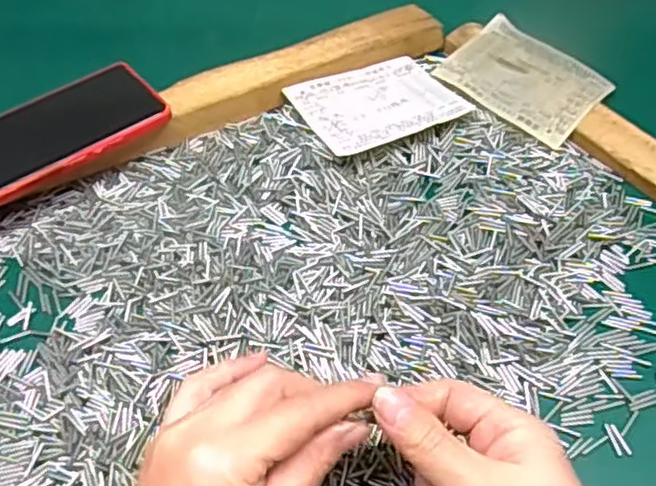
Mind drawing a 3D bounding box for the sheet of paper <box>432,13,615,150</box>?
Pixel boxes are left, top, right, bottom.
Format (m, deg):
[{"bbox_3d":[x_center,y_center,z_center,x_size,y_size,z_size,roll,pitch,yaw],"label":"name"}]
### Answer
[{"bbox_3d":[0.149,-0.123,0.520,0.108,0.014,0.087,36,62,22],"label":"sheet of paper"}]

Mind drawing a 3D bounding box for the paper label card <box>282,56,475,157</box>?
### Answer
[{"bbox_3d":[0.035,-0.101,0.499,0.108,0.016,0.084,-24,58,-17],"label":"paper label card"}]

